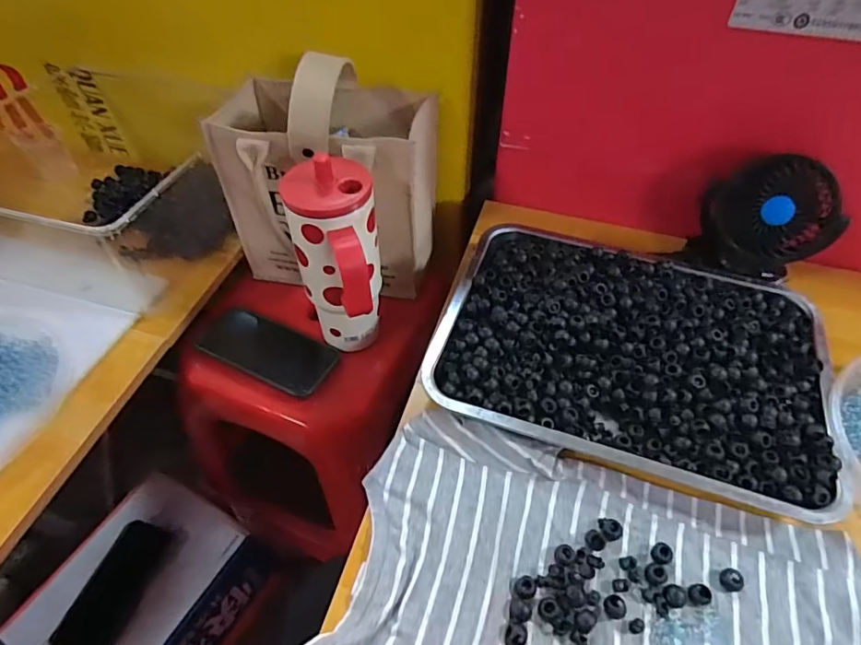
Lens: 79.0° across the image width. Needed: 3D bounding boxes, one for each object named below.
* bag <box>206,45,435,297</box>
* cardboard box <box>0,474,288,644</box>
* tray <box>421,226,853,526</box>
[{"bbox_3d":[-0.115,-0.178,0.617,0.231,0.249,0.154,10,51,8],"label":"bag"},{"bbox_3d":[-0.415,0.421,0.739,0.208,0.174,0.321,22,54,17],"label":"cardboard box"},{"bbox_3d":[0.185,0.022,0.495,0.336,0.051,0.250,15,52,12],"label":"tray"}]

